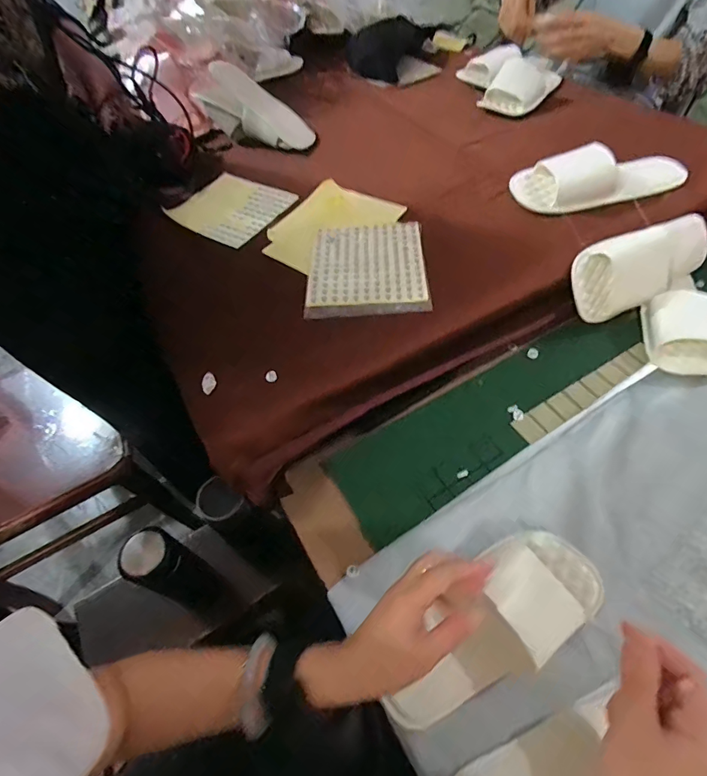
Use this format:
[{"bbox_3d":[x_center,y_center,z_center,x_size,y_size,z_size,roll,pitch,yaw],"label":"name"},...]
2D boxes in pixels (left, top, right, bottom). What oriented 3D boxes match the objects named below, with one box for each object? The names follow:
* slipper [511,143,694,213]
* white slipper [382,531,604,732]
[{"bbox_3d":[0.368,-0.322,0.632,0.235,0.071,0.090,-11,54,-3],"label":"slipper"},{"bbox_3d":[0.135,0.226,0.396,0.219,0.065,0.093,-42,61,-8],"label":"white slipper"}]

